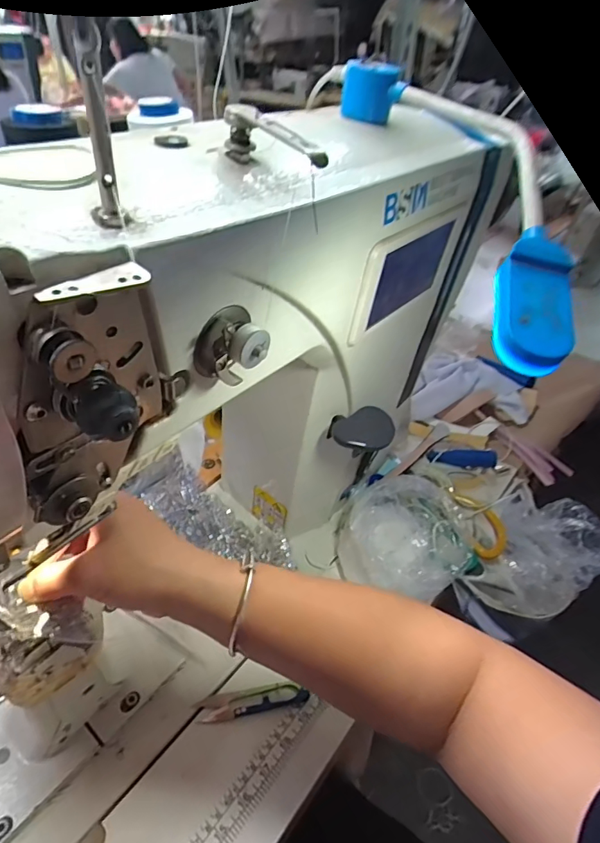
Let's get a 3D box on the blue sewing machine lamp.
[{"bbox_3d":[0.089,-0.133,0.260,0.065,0.057,0.266,-5,45,-12],"label":"blue sewing machine lamp"}]

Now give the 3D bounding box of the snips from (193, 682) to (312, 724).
[{"bbox_3d":[-0.044,0.256,0.438,0.099,0.008,0.021,-6,40,-11],"label":"snips"}]

